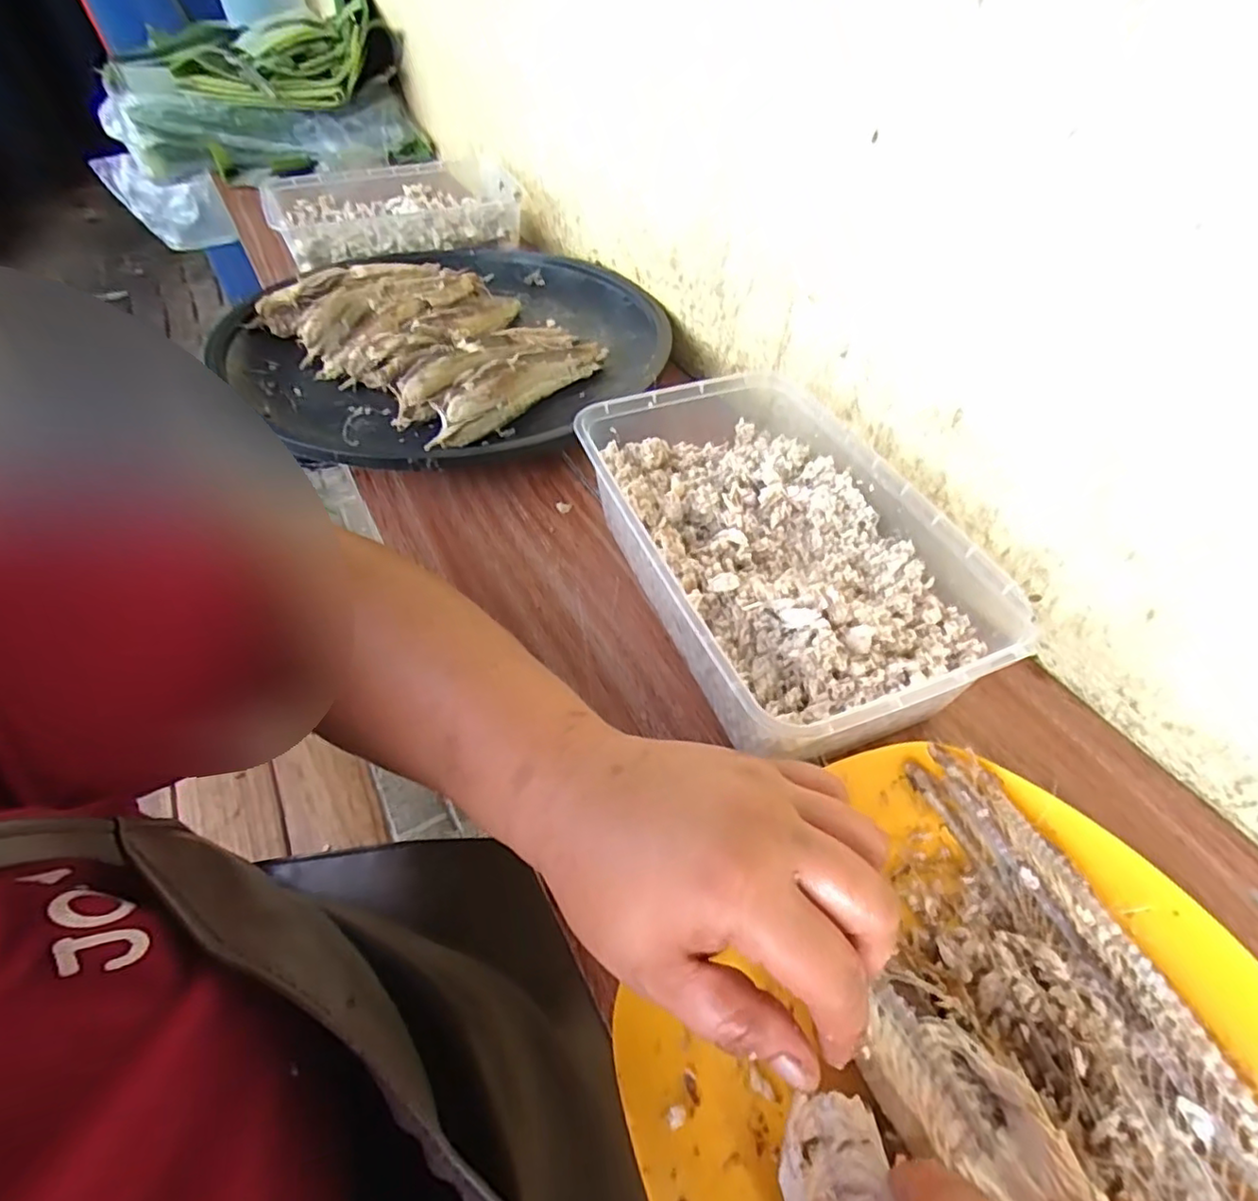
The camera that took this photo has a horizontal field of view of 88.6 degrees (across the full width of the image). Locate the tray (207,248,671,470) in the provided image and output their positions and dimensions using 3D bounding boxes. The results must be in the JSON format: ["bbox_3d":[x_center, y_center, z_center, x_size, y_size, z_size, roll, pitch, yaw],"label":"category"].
[{"bbox_3d":[-0.155,-0.232,0.569,0.367,0.065,0.350,1,49,-1],"label":"tray"}]

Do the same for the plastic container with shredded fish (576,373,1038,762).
[{"bbox_3d":[0.082,-0.034,0.378,0.162,0.072,0.260,-16,51,-15],"label":"plastic container with shredded fish"}]

